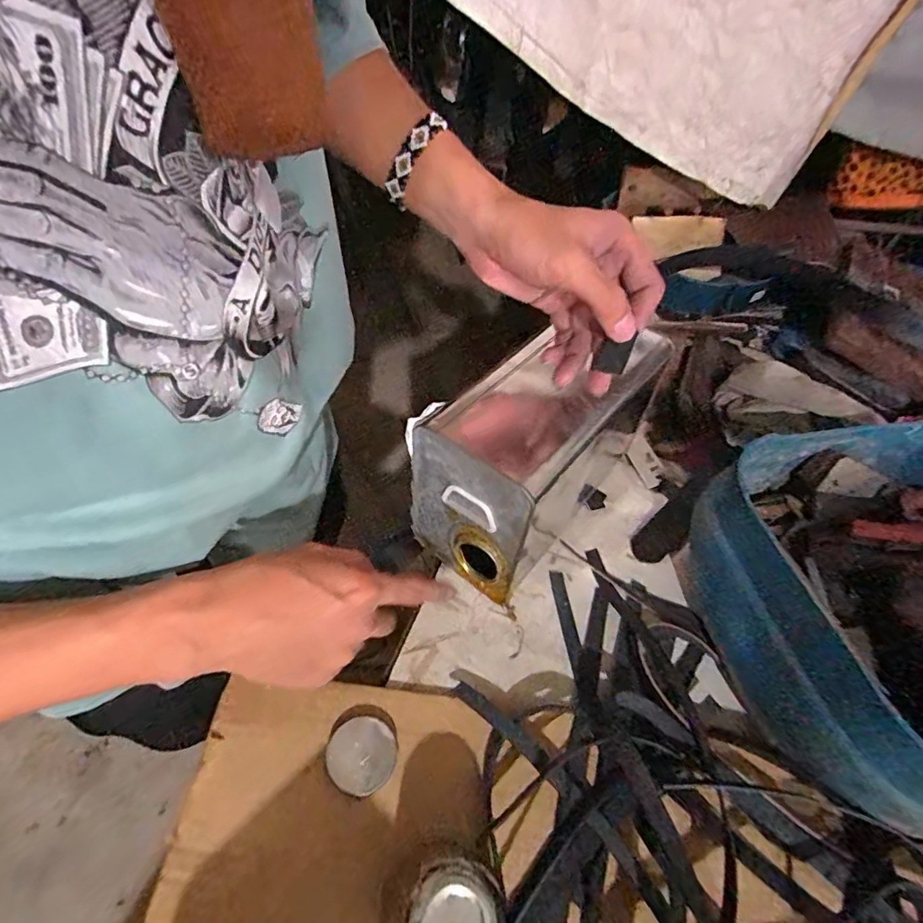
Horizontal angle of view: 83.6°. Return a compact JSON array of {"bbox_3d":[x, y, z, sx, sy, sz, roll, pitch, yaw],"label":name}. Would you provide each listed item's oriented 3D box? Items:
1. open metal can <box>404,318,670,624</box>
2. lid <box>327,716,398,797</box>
[{"bbox_3d":[0.070,-0.022,0.466,0.117,0.180,0.235,31,55,17],"label":"open metal can"},{"bbox_3d":[-0.069,0.207,0.363,0.045,0.017,0.046,3,52,-4],"label":"lid"}]

